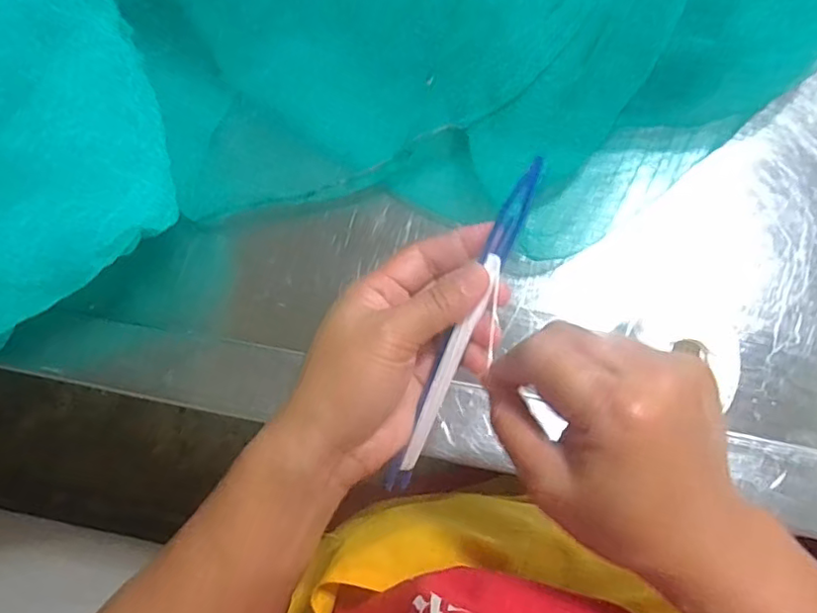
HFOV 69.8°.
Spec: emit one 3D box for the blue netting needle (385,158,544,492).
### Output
[{"bbox_3d":[0.025,0.015,0.289,0.011,0.008,0.180,24,103,7],"label":"blue netting needle"}]

